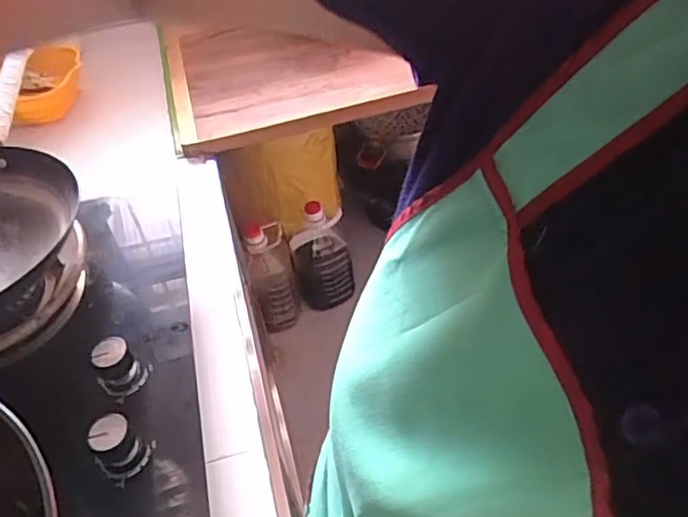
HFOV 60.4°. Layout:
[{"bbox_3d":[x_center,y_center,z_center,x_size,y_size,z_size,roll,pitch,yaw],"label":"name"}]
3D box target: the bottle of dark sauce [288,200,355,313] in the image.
[{"bbox_3d":[-0.071,-0.019,1.626,0.163,0.294,0.198,-13,47,-6],"label":"bottle of dark sauce"}]

